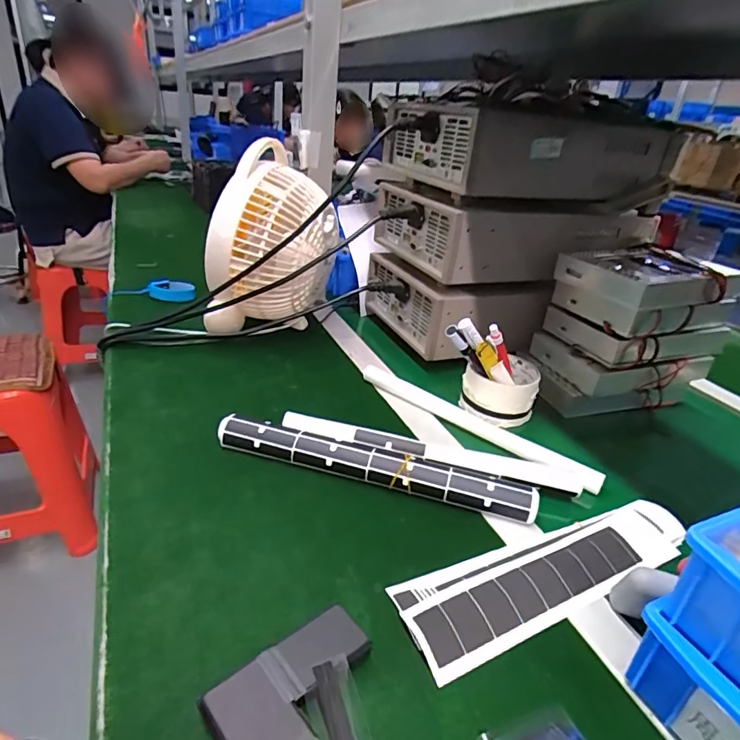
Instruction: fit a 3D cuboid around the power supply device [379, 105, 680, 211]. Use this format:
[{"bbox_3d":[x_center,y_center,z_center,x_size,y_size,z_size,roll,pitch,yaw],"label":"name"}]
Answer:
[{"bbox_3d":[0.215,-0.296,0.675,0.324,0.093,0.215,-7,31,-23],"label":"power supply device"}]

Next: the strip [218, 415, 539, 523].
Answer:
[{"bbox_3d":[0.001,0.088,0.460,0.294,0.027,0.030,12,29,11],"label":"strip"}]

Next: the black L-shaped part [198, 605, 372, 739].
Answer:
[{"bbox_3d":[-0.039,0.185,0.284,0.097,0.019,0.057,-18,36,-37],"label":"black L-shaped part"}]

